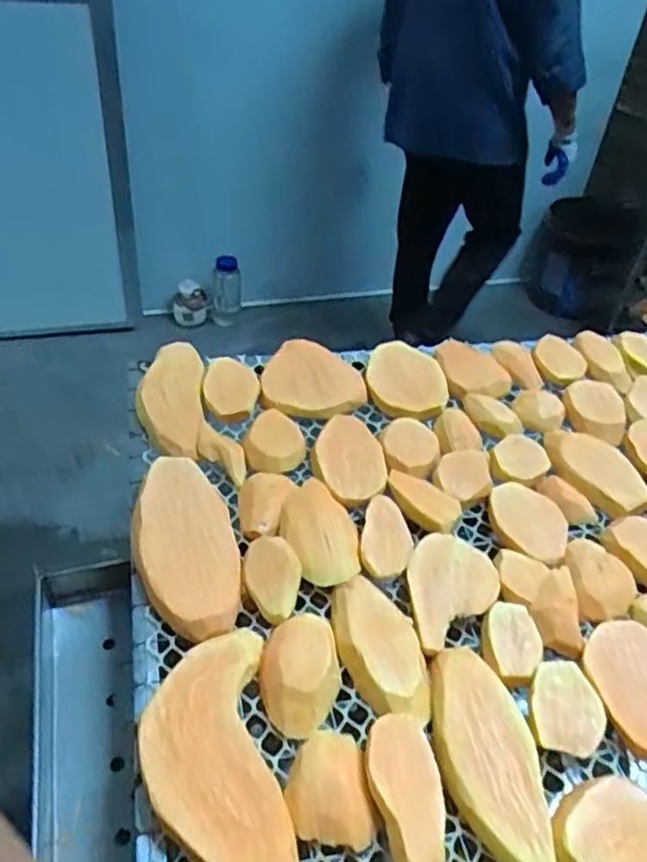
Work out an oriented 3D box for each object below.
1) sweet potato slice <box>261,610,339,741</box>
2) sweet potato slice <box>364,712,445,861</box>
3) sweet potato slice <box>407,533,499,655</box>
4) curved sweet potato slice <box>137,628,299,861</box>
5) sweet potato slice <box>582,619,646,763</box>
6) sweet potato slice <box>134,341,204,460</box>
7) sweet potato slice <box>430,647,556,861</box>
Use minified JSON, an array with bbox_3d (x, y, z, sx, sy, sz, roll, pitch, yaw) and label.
[{"bbox_3d":[-0.017,0.182,0.523,0.058,0.028,0.095,6,43,0],"label":"sweet potato slice"},{"bbox_3d":[0.059,0.251,0.455,0.048,0.015,0.115,-8,45,-15],"label":"sweet potato slice"},{"bbox_3d":[0.106,0.138,0.594,0.076,0.009,0.120,28,47,21],"label":"sweet potato slice"},{"bbox_3d":[-0.075,0.230,0.463,0.090,0.020,0.197,-5,45,-12],"label":"curved sweet potato slice"},{"bbox_3d":[0.246,0.199,0.538,0.068,0.012,0.112,4,43,-4],"label":"sweet potato slice"},{"bbox_3d":[-0.162,-0.035,0.715,0.068,0.027,0.149,-3,58,-10],"label":"sweet potato slice"},{"bbox_3d":[0.118,0.233,0.492,0.065,0.017,0.156,-5,45,-13],"label":"sweet potato slice"}]

